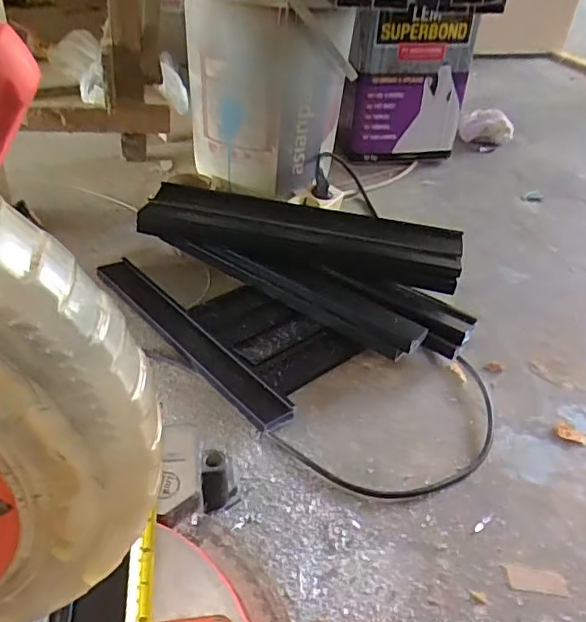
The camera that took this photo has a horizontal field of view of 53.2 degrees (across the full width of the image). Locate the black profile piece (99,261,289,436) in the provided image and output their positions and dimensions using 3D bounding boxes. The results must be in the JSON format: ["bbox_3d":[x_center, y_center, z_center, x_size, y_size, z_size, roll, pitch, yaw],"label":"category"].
[{"bbox_3d":[-0.139,0.032,0.762,0.049,0.026,0.376,-26,49,-36],"label":"black profile piece"}]

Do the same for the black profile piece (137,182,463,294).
[{"bbox_3d":[0.009,-0.114,0.857,0.460,0.049,0.106,12,38,5],"label":"black profile piece"}]

